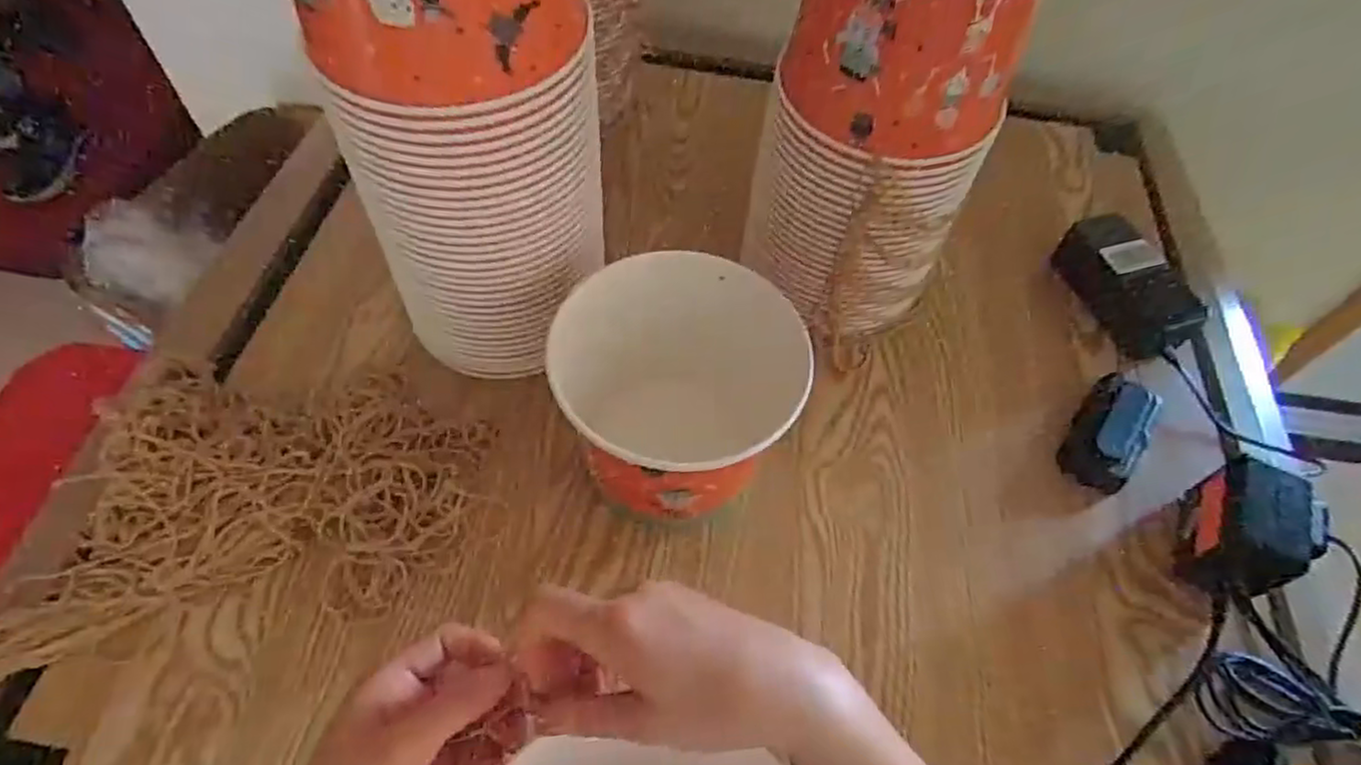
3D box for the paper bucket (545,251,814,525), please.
[{"bbox_3d":[-0.004,0.008,0.502,0.140,0.139,0.155,40,62,20],"label":"paper bucket"}]

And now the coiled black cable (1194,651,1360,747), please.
[{"bbox_3d":[0.435,0.228,0.466,0.189,0.031,0.053,16,57,6],"label":"coiled black cable"}]

